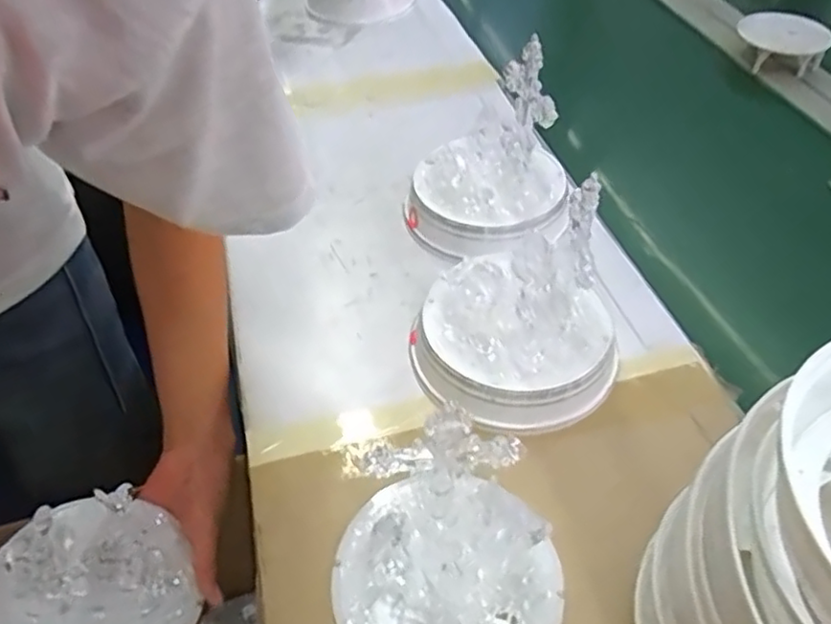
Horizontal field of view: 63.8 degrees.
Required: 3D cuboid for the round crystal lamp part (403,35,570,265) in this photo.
[{"bbox_3d":[0.061,-0.133,0.572,0.135,0.143,0.125,-1,47,1],"label":"round crystal lamp part"}]

